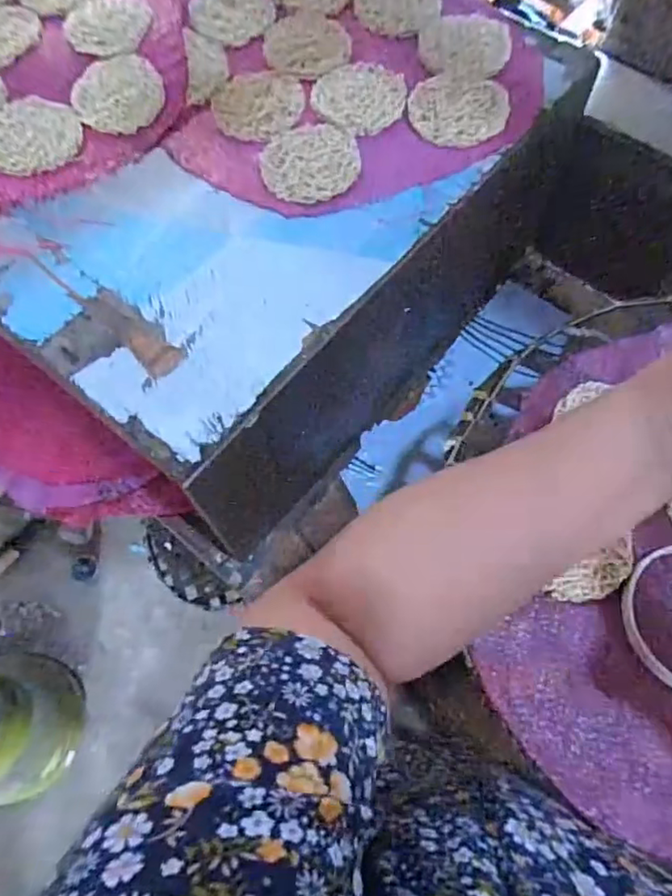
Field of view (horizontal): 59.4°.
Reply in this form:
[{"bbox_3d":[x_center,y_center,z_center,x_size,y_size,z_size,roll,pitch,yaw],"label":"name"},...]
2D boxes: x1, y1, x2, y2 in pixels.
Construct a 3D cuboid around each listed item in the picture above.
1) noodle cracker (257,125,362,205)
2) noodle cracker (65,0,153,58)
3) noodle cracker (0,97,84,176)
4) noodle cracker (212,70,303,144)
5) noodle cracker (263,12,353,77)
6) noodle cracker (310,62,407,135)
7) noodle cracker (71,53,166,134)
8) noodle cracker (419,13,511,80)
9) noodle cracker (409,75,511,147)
[{"bbox_3d":[-0.020,-0.232,0.472,0.077,0.011,0.075,-1,68,2],"label":"noodle cracker"},{"bbox_3d":[-0.206,-0.385,0.535,0.075,0.006,0.079,7,68,5],"label":"noodle cracker"},{"bbox_3d":[-0.254,-0.261,0.488,0.079,0.004,0.074,-1,68,2],"label":"noodle cracker"},{"bbox_3d":[-0.065,-0.294,0.502,0.075,0.007,0.075,-1,68,2],"label":"noodle cracker"},{"bbox_3d":[-0.027,-0.366,0.533,0.077,0.006,0.086,-26,69,-8],"label":"noodle cracker"},{"bbox_3d":[0.020,-0.299,0.500,0.076,0.005,0.077,-1,68,2],"label":"noodle cracker"},{"bbox_3d":[-0.186,-0.305,0.505,0.074,0.012,0.076,-1,68,2],"label":"noodle cracker"},{"bbox_3d":[0.114,-0.357,0.522,0.078,0.006,0.092,10,68,7],"label":"noodle cracker"},{"bbox_3d":[0.102,-0.282,0.492,0.080,0.010,0.073,7,68,6],"label":"noodle cracker"}]

